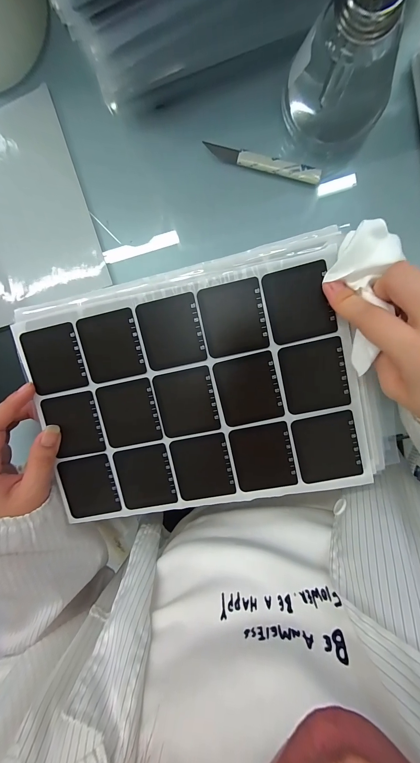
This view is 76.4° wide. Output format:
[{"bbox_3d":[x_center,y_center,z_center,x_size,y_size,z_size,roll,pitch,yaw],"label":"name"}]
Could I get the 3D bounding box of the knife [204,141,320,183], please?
[{"bbox_3d":[0.048,-0.198,0.241,0.105,0.008,0.011,15,98,3],"label":"knife"}]

